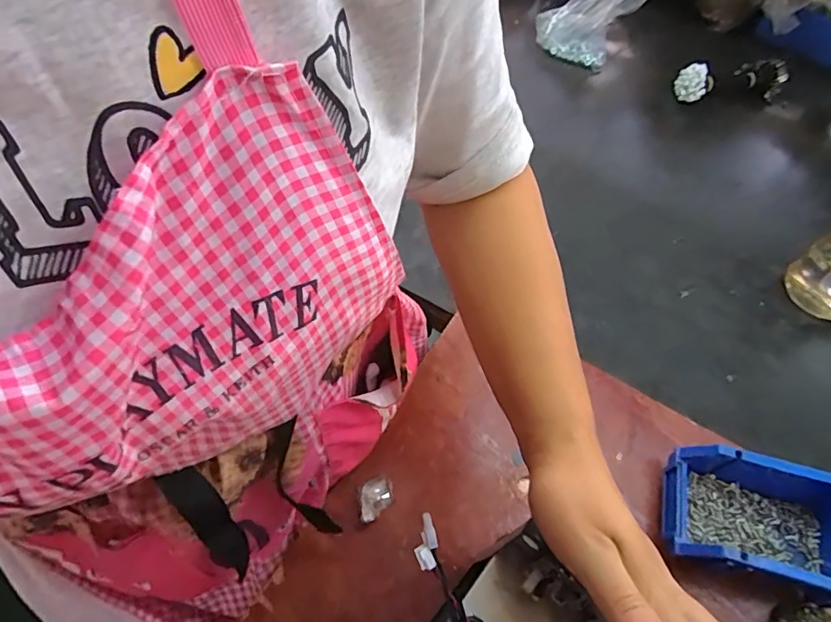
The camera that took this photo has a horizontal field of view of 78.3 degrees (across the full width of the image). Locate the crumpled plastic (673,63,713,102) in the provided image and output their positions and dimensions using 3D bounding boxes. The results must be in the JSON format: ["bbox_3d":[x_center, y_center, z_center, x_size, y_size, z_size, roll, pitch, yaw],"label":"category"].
[{"bbox_3d":[0.487,-0.400,0.892,0.056,0.049,0.040,27,62,12],"label":"crumpled plastic"}]

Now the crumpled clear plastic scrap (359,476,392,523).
[{"bbox_3d":[-0.038,0.185,0.501,0.032,0.018,0.040,-6,60,-7],"label":"crumpled clear plastic scrap"}]

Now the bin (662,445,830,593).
[{"bbox_3d":[0.323,0.192,0.466,0.163,0.066,0.100,14,60,5],"label":"bin"}]

